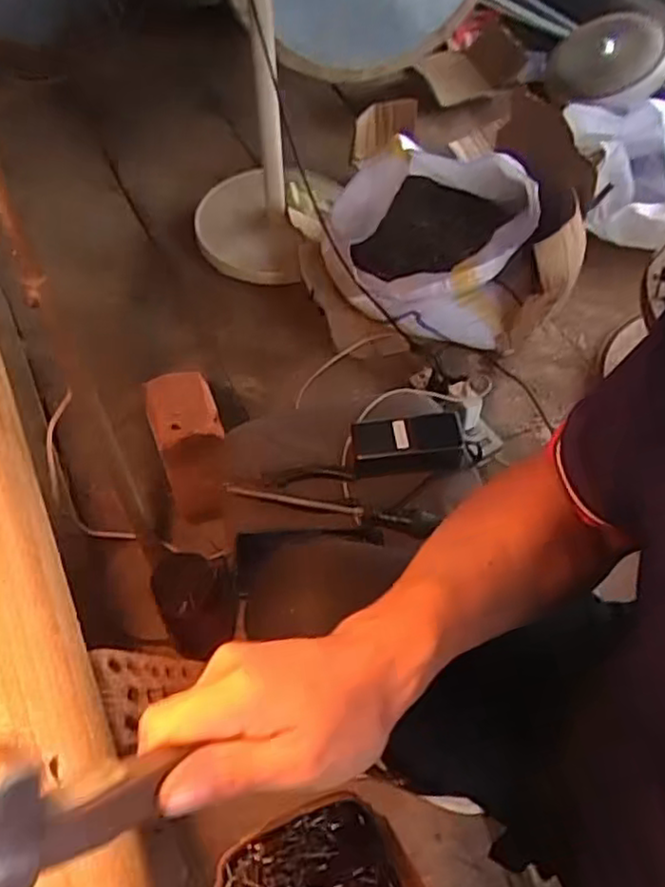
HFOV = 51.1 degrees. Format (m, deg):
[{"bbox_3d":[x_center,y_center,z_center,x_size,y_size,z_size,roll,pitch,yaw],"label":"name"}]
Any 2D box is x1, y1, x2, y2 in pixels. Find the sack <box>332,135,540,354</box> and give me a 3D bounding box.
[{"bbox_3d":[0.169,-0.349,1.230,0.349,0.246,0.313,2,55,1],"label":"sack"}]

